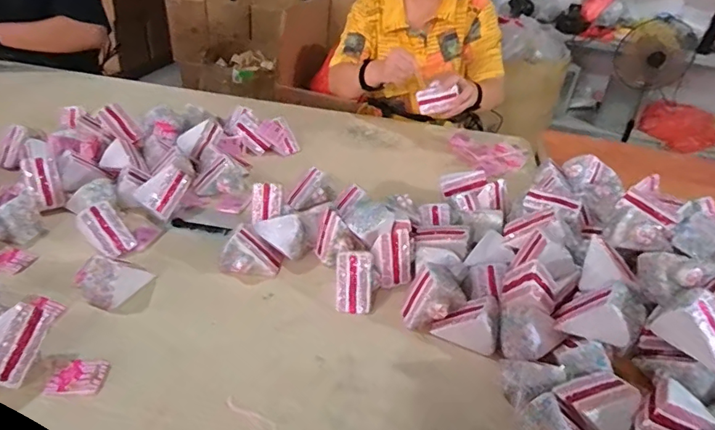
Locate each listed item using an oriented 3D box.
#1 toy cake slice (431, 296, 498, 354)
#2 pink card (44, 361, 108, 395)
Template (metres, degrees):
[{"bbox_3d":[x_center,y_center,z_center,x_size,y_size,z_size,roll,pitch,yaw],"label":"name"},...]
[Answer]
[{"bbox_3d":[0.157,0.147,0.690,0.088,0.066,0.053,25,37,25],"label":"toy cake slice"},{"bbox_3d":[-0.345,0.201,0.612,0.064,0.010,0.047,5,33,-3],"label":"pink card"}]

